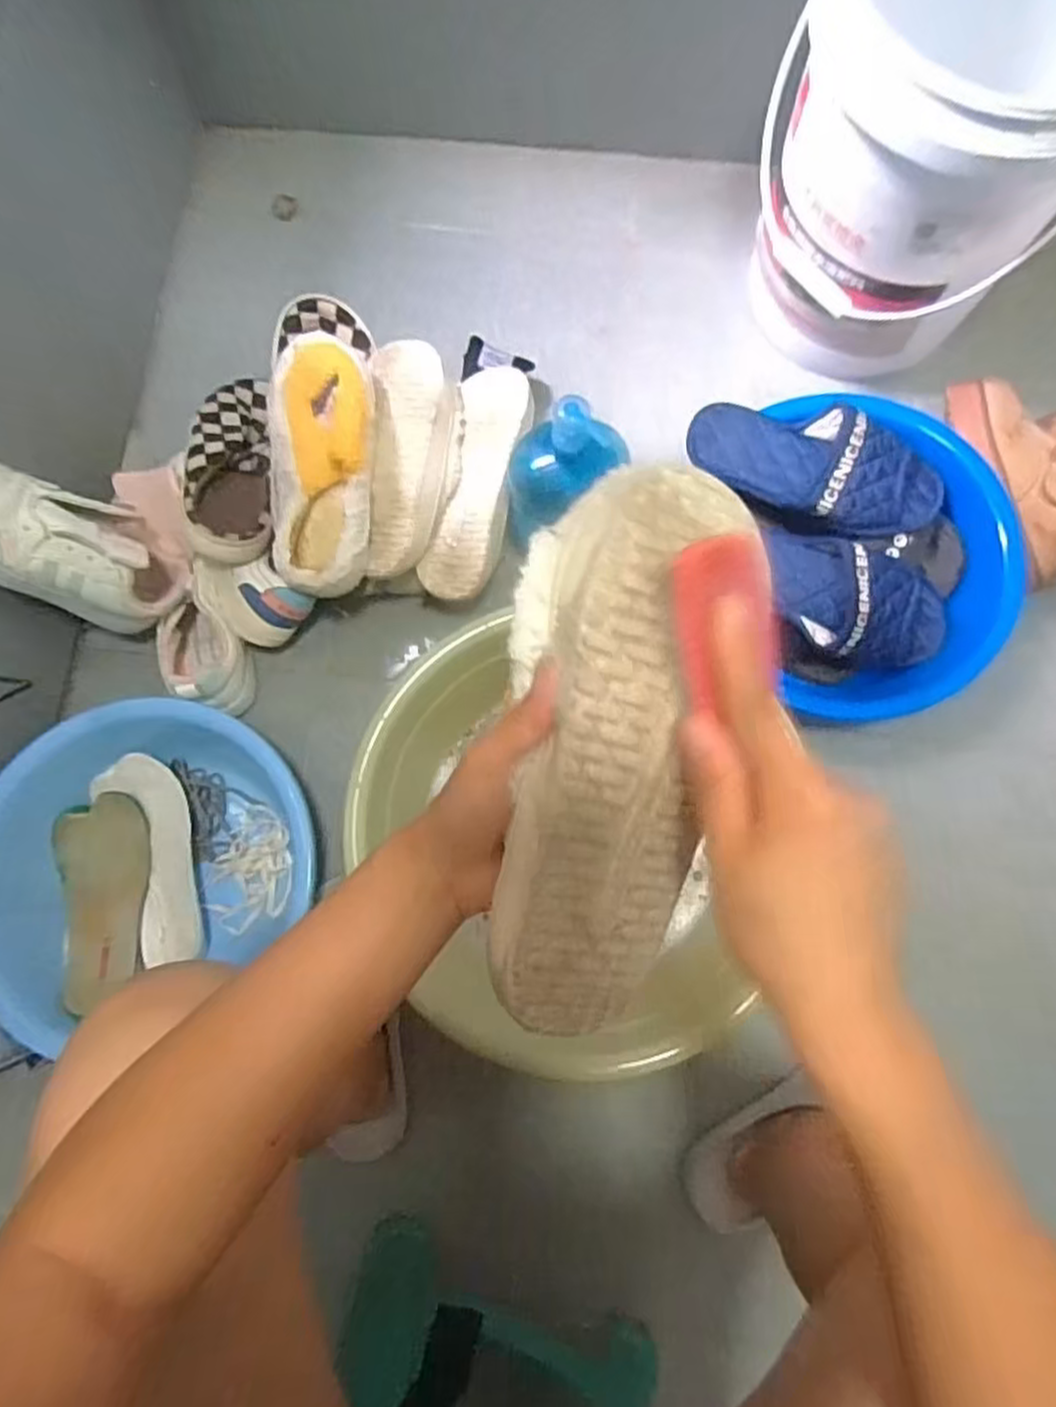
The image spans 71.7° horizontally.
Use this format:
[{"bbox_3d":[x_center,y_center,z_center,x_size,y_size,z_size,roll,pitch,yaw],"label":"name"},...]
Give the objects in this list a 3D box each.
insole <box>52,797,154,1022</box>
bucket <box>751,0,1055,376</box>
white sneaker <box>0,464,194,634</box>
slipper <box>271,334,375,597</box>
[{"bbox_3d":[-0.431,0.197,0.739,0.086,0.018,0.202,-9,79,-1],"label":"insole"},{"bbox_3d":[0.404,-0.573,0.735,0.292,0.345,0.369,27,81,5],"label":"bucket"},{"bbox_3d":[-0.424,-0.148,0.673,0.106,0.227,0.111,8,78,32],"label":"white sneaker"},{"bbox_3d":[-0.201,-0.231,0.697,0.108,0.081,0.249,-1,93,0],"label":"slipper"}]

